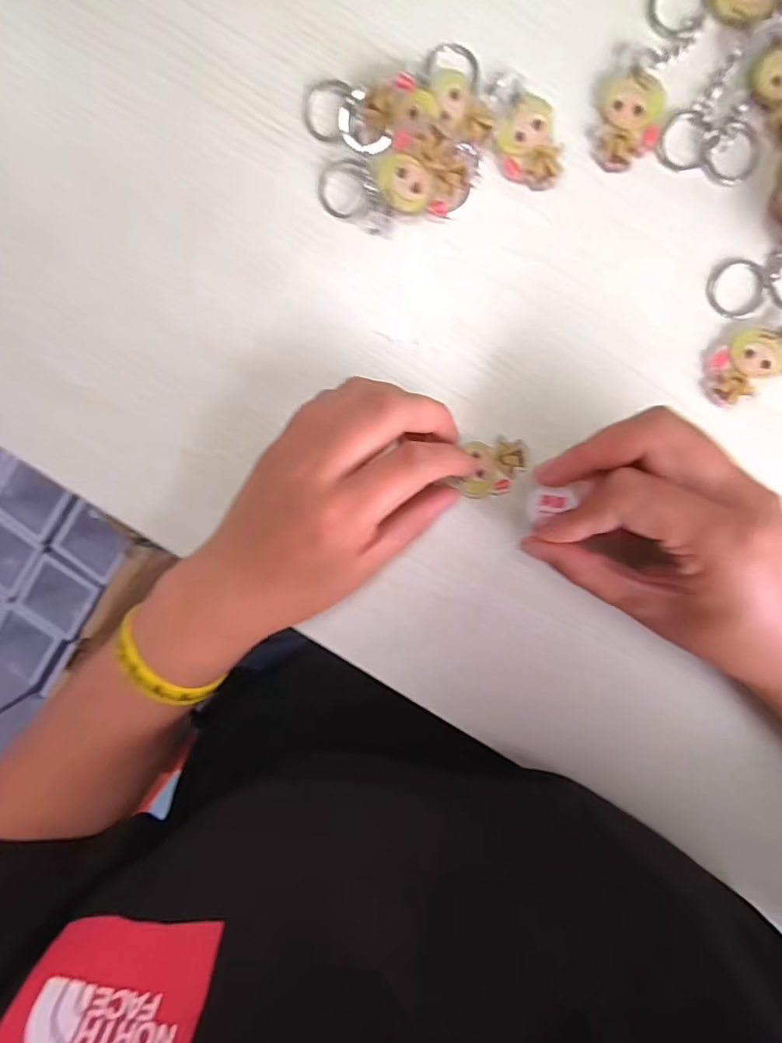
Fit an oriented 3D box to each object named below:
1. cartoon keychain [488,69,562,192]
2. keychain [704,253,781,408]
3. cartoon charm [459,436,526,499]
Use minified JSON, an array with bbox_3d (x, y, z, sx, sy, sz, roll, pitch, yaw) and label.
[{"bbox_3d":[0.062,-0.179,0.236,0.026,0.004,0.051,-18,95,5],"label":"cartoon keychain"},{"bbox_3d":[0.175,-0.090,0.238,0.054,0.006,0.064,-5,97,4],"label":"keychain"},{"bbox_3d":[0.051,-0.026,0.255,0.028,0.004,0.029,4,97,3],"label":"cartoon charm"}]

